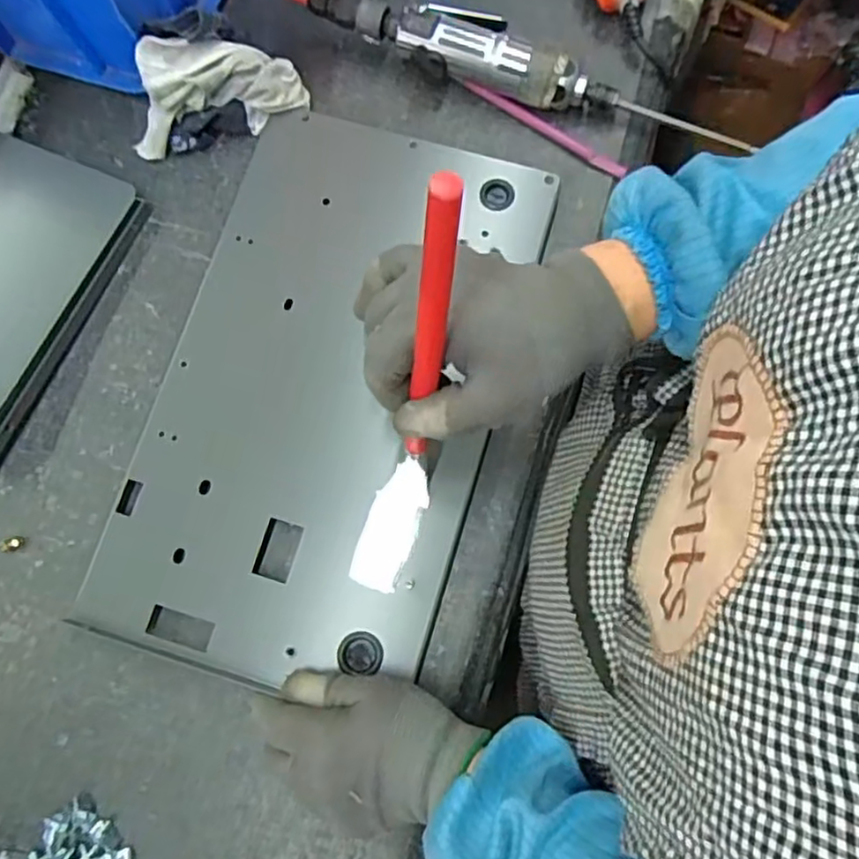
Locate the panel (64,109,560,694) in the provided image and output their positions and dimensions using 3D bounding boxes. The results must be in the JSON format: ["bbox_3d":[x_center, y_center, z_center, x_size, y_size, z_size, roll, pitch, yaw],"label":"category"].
[{"bbox_3d":[-0.071,-0.035,0.490,0.236,0.018,0.412,17,79,3],"label":"panel"}]

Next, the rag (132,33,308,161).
[{"bbox_3d":[-0.172,-0.271,0.529,0.143,0.059,0.060,-12,79,-3],"label":"rag"}]

